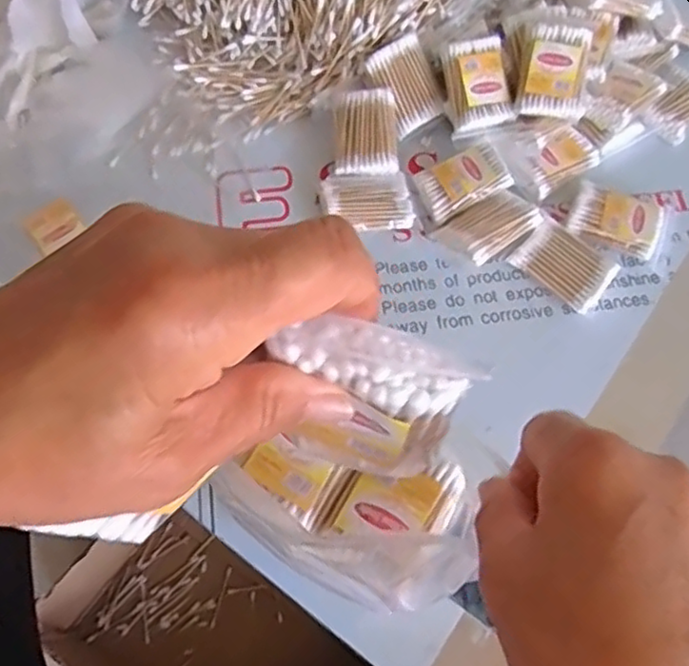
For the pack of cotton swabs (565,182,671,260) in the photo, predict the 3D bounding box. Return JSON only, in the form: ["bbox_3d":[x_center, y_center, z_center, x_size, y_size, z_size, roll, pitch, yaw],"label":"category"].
[{"bbox_3d":[0.238,-0.100,0.570,0.081,0.026,0.057,21,66,8],"label":"pack of cotton swabs"}]

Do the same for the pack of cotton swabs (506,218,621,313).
[{"bbox_3d":[0.183,-0.057,0.545,0.076,0.014,0.051,37,90,12],"label":"pack of cotton swabs"}]

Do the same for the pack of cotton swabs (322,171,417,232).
[{"bbox_3d":[0.020,-0.112,0.568,0.072,0.022,0.049,-7,66,-5],"label":"pack of cotton swabs"}]

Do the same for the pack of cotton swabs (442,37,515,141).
[{"bbox_3d":[0.117,-0.213,0.572,0.056,0.021,0.077,-10,96,-8],"label":"pack of cotton swabs"}]

